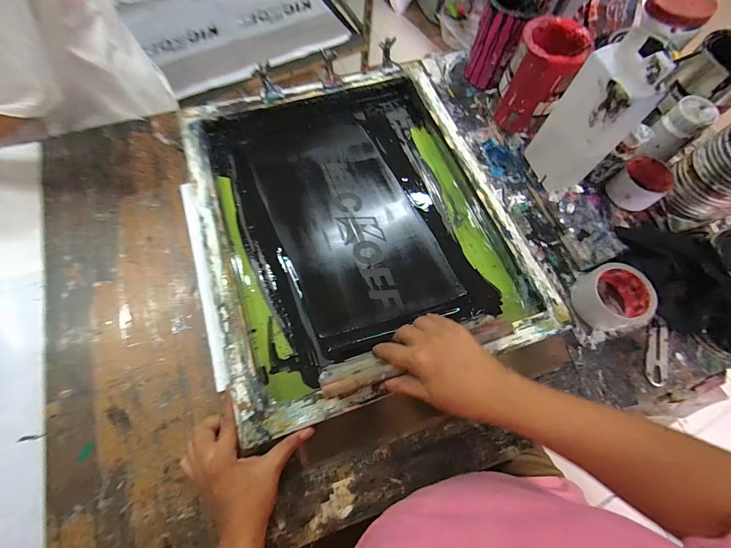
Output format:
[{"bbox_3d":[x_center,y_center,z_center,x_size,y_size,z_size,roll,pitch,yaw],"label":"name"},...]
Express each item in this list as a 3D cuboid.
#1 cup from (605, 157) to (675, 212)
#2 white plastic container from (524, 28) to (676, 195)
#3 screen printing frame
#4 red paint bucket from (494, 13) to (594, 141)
[{"bbox_3d":[0.464,-0.151,0.563,0.081,0.051,0.075,1,67,-3],"label":"cup"},{"bbox_3d":[0.336,-0.223,0.501,0.074,0.231,0.097,-11,68,-8],"label":"white plastic container"},{"bbox_3d":[-0.019,-0.094,0.539,0.452,0.058,0.544,-17,69,-10],"label":"screen printing frame"},{"bbox_3d":[0.295,-0.337,0.577,0.101,0.143,0.106,1,67,-3],"label":"red paint bucket"}]

